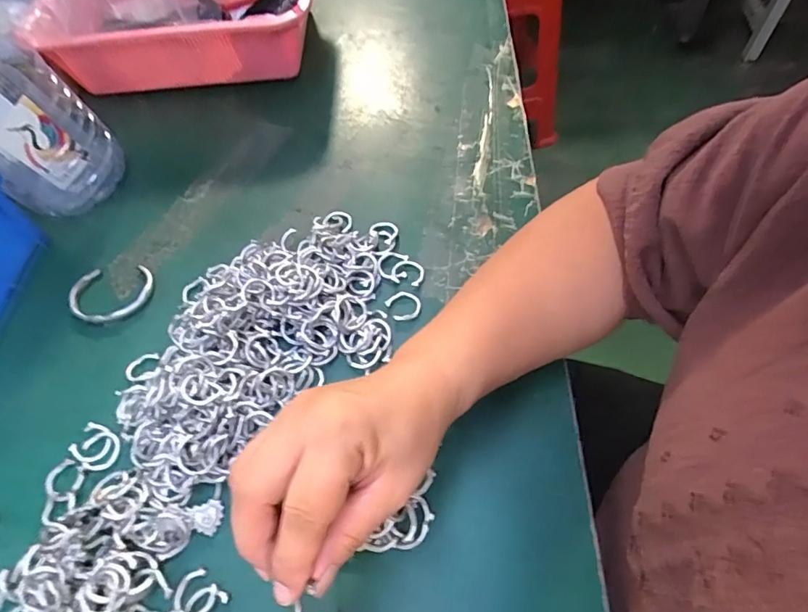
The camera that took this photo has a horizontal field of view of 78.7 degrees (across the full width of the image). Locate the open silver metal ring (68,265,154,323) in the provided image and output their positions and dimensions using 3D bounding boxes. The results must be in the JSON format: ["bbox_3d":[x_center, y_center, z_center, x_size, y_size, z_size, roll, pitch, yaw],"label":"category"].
[{"bbox_3d":[-0.242,-0.011,0.406,0.070,0.007,0.052,-4,56,3],"label":"open silver metal ring"}]

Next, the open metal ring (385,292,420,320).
[{"bbox_3d":[0.000,-0.001,0.376,0.024,0.004,0.025,-2,58,3],"label":"open metal ring"}]

